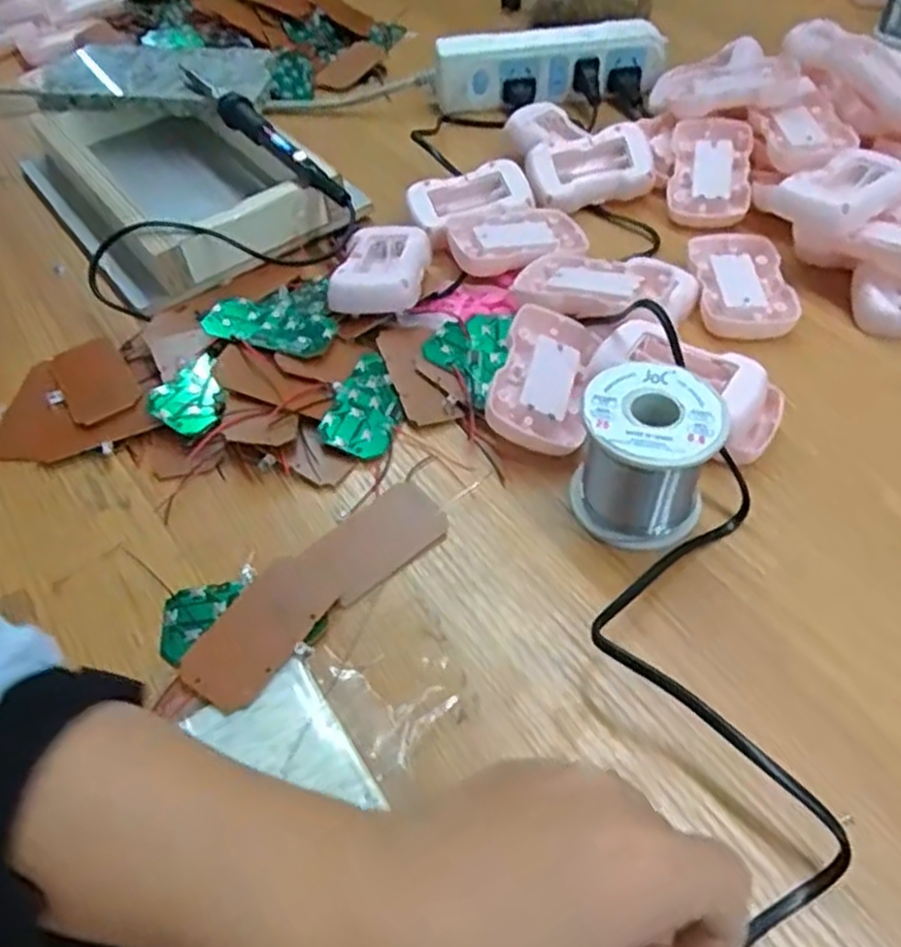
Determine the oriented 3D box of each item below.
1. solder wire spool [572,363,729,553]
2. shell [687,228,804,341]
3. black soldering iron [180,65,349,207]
[{"bbox_3d":[0.091,-0.008,0.360,0.061,0.063,0.058,15,54,14],"label":"solder wire spool"},{"bbox_3d":[0.179,-0.118,0.476,0.053,0.012,0.093,-2,51,1],"label":"shell"},{"bbox_3d":[-0.132,-0.240,0.537,0.024,0.024,0.224,-31,55,-21],"label":"black soldering iron"}]

